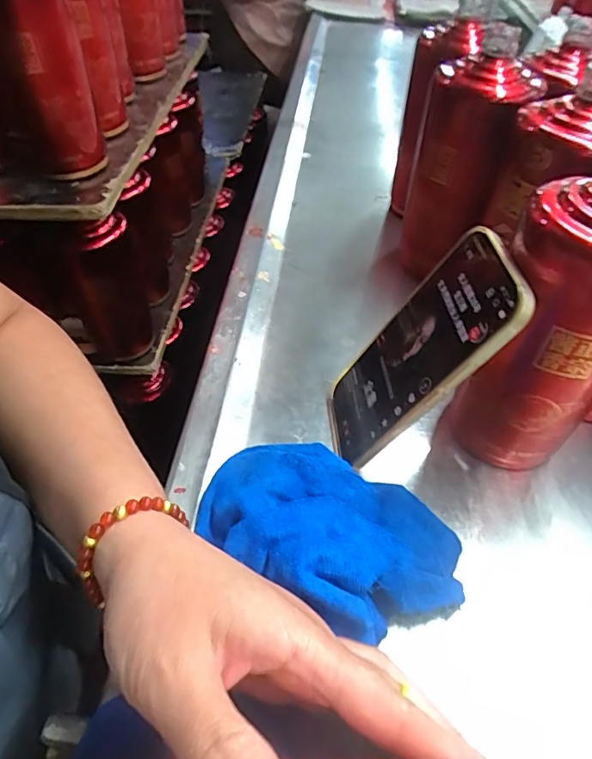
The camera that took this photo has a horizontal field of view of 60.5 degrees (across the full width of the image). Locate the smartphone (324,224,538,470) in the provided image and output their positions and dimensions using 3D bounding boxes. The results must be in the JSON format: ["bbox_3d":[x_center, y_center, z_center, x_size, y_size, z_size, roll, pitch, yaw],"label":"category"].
[{"bbox_3d":[0.069,-0.012,0.311,0.009,0.164,0.078,15,49,-24],"label":"smartphone"}]

